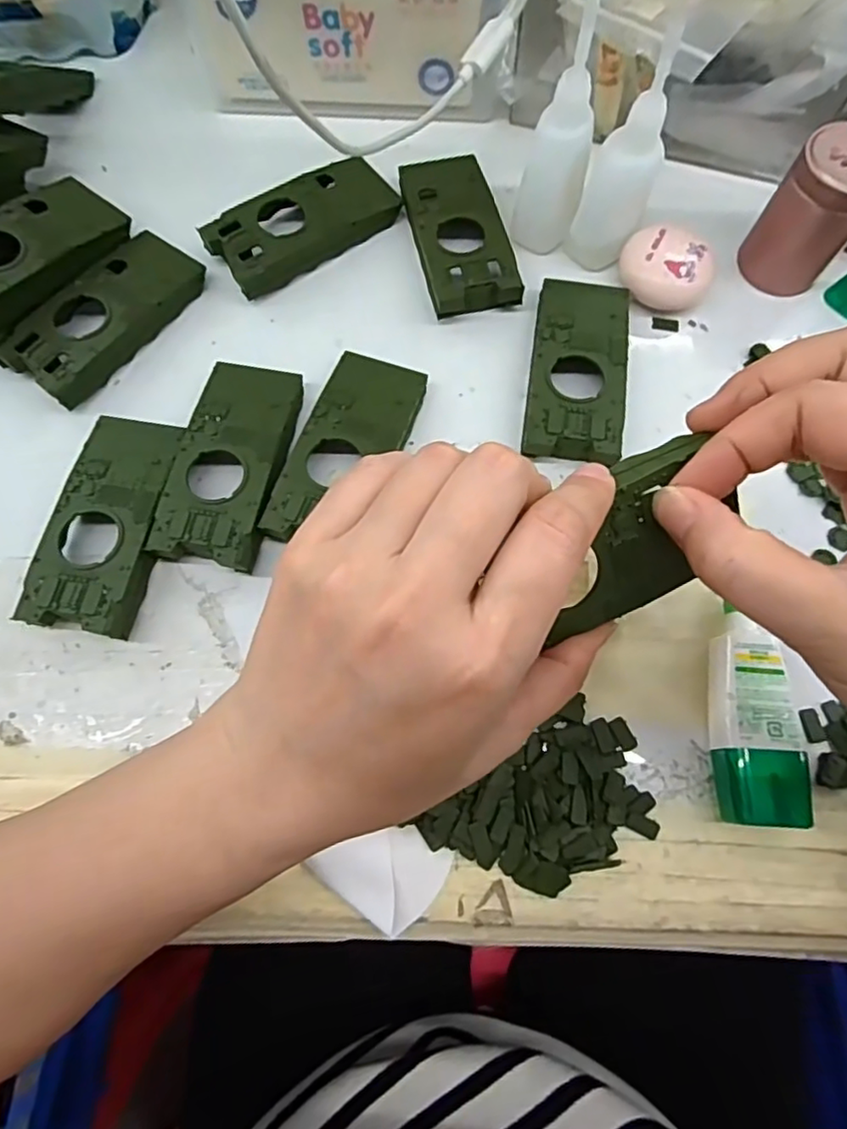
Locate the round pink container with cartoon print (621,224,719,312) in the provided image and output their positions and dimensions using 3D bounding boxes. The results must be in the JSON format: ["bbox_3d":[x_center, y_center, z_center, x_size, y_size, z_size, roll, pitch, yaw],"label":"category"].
[{"bbox_3d":[0.127,-0.154,0.324,0.047,0.026,0.037,38,76,13],"label":"round pink container with cartoon print"}]

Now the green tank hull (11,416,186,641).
[{"bbox_3d":[-0.144,-0.020,0.281,0.047,0.017,0.103,7,72,4],"label":"green tank hull"}]

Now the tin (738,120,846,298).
[{"bbox_3d":[0.198,-0.177,0.309,0.044,0.065,0.037,42,78,14],"label":"tin"}]

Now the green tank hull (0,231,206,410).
[{"bbox_3d":[-0.164,-0.131,0.316,0.048,0.018,0.103,32,75,12],"label":"green tank hull"}]

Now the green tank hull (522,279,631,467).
[{"bbox_3d":[0.078,-0.098,0.306,0.047,0.018,0.106,9,72,5],"label":"green tank hull"}]

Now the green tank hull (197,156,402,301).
[{"bbox_3d":[-0.064,-0.188,0.335,0.103,0.022,0.047,-36,74,-10],"label":"green tank hull"}]

